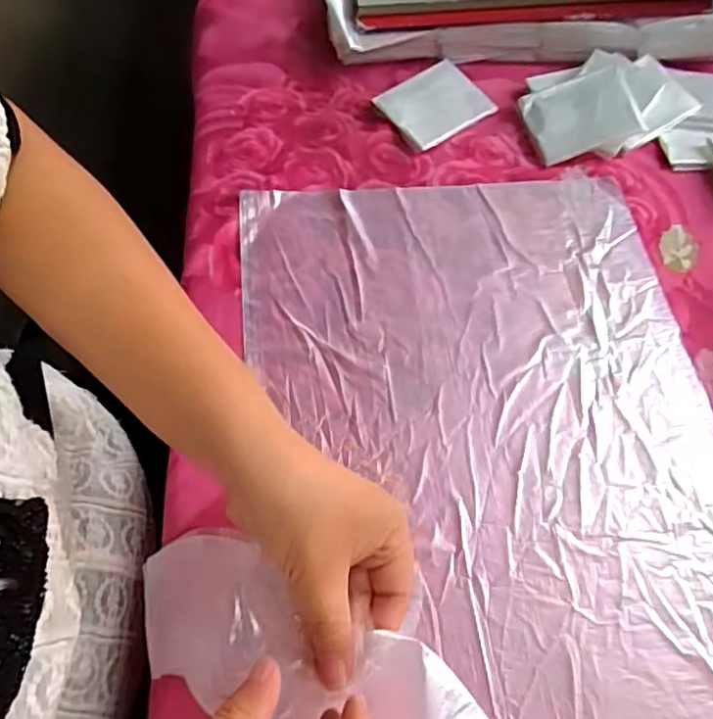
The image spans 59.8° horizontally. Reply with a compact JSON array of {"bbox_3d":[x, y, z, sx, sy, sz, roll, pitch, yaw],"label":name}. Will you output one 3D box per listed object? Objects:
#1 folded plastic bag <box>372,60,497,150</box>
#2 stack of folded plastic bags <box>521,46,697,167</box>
[{"bbox_3d":[0.064,-0.208,0.507,0.078,0.008,0.064,-34,80,-12],"label":"folded plastic bag"},{"bbox_3d":[0.201,-0.210,0.505,0.139,0.034,0.091,-21,65,-12],"label":"stack of folded plastic bags"}]

